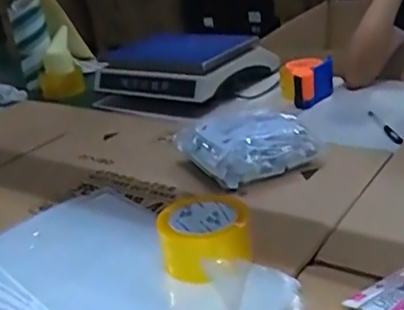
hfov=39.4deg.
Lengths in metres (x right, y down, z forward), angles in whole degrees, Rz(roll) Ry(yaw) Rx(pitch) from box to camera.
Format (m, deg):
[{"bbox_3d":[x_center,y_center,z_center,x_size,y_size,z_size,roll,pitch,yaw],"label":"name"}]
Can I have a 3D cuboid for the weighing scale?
[{"bbox_3d":[-0.044,-0.197,1.268,0.317,0.109,0.312,11,31,38],"label":"weighing scale"}]

